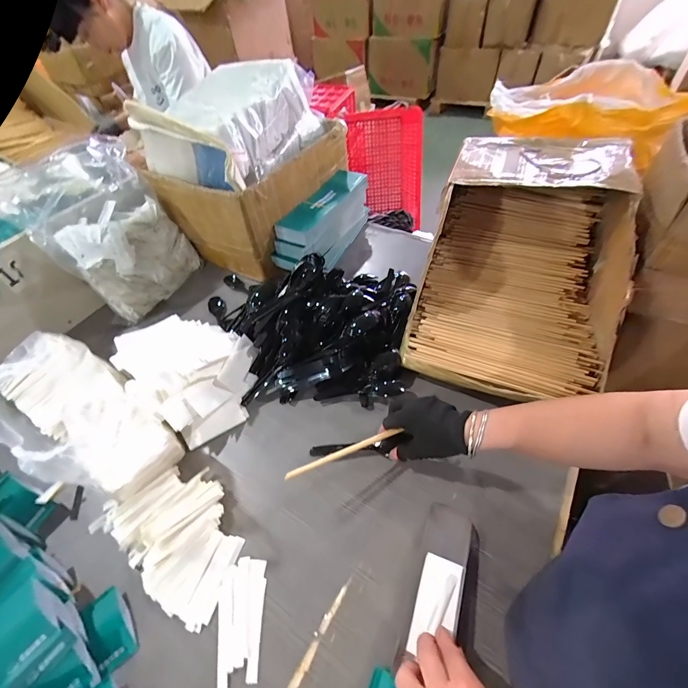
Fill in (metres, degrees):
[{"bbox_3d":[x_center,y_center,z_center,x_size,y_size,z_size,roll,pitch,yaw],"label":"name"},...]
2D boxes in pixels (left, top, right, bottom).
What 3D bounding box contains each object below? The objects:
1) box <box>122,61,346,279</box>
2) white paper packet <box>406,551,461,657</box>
[{"bbox_3d":[-0.196,-0.415,0.779,0.254,0.319,0.405,26,58,23],"label":"box"},{"bbox_3d":[0.105,0.292,0.371,0.045,0.009,0.095,13,39,20],"label":"white paper packet"}]

